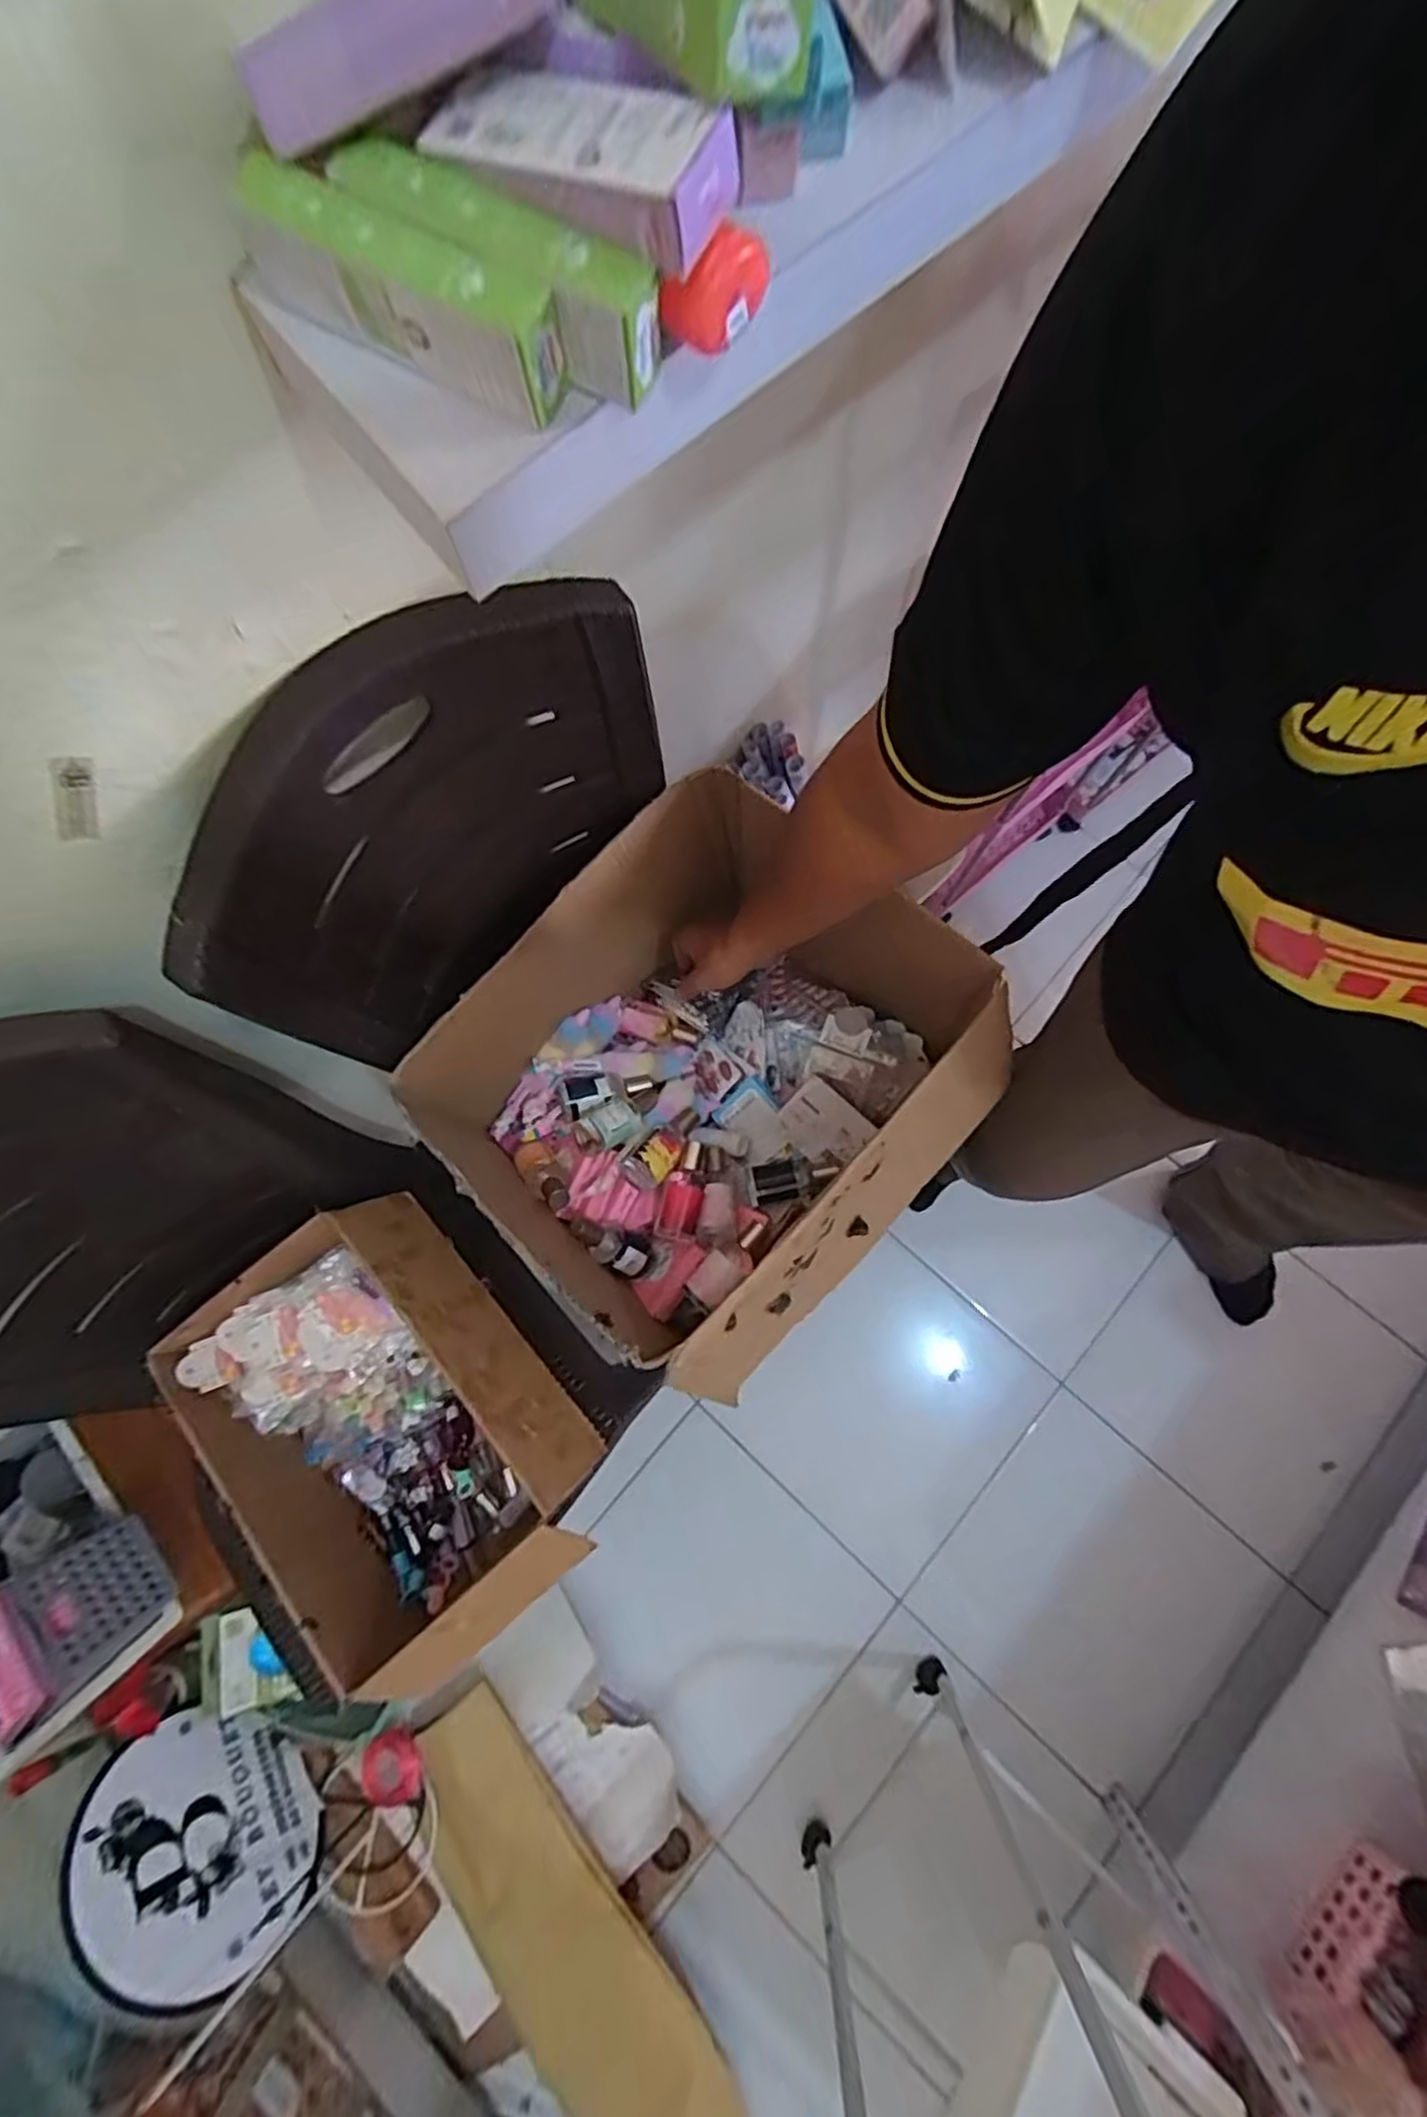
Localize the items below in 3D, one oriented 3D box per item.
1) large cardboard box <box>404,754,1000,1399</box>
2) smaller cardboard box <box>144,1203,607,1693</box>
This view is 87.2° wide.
[{"bbox_3d":[0.007,0.014,0.700,0.380,0.227,0.412,39,80,10],"label":"large cardboard box"},{"bbox_3d":[-0.289,0.331,0.686,0.244,0.138,0.366,-39,78,-8],"label":"smaller cardboard box"}]

